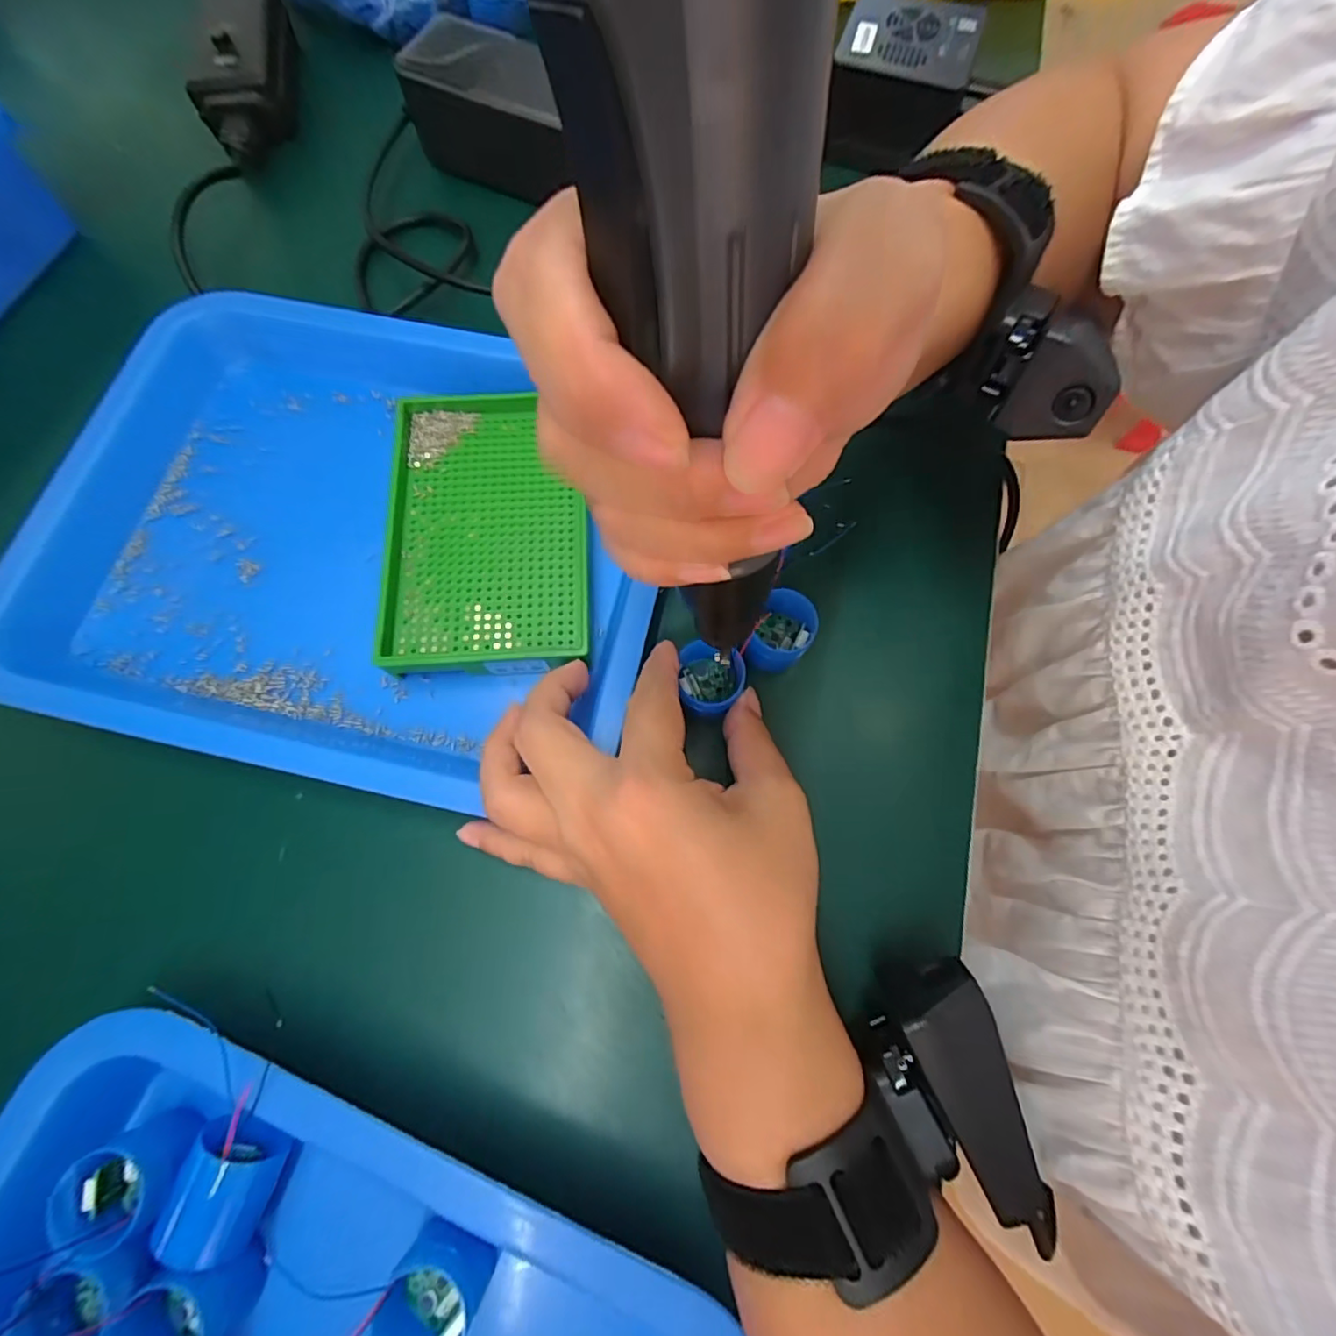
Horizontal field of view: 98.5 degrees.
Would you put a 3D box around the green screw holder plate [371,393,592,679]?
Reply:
[{"bbox_3d":[-0.085,-0.064,0.271,0.092,0.020,0.138,-3,73,-1],"label":"green screw holder plate"}]

